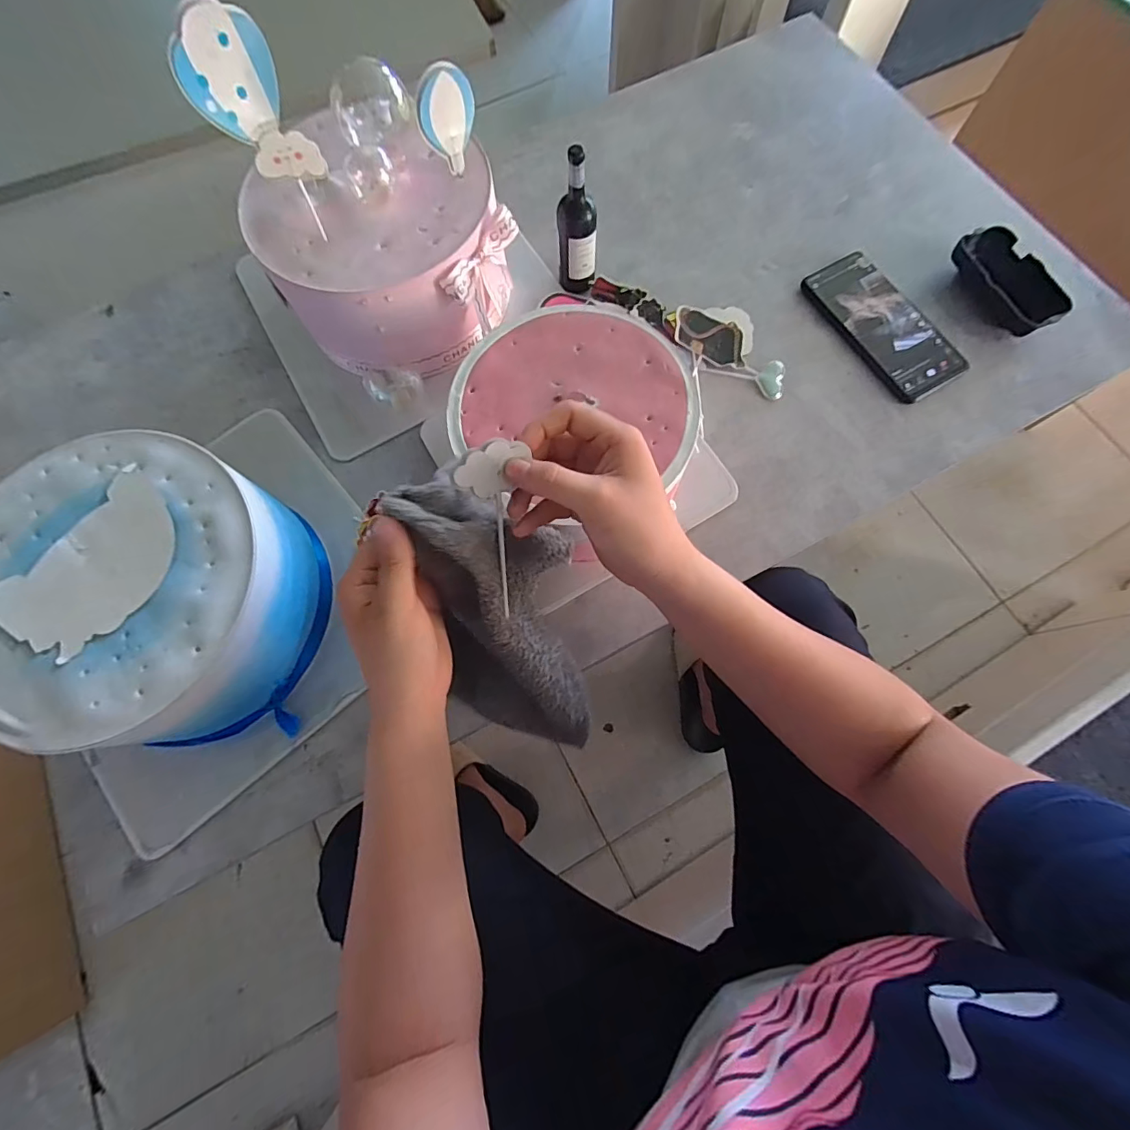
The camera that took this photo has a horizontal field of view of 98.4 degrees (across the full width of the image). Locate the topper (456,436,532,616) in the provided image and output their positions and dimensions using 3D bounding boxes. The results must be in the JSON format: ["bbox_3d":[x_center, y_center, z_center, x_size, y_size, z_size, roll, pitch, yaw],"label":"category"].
[{"bbox_3d":[-0.037,-0.018,0.274,0.034,0.104,0.010,-2,31,1],"label":"topper"}]

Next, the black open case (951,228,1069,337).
[{"bbox_3d":[0.410,-0.263,0.450,0.056,0.025,0.111,-25,76,-5],"label":"black open case"}]

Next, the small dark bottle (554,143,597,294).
[{"bbox_3d":[0.011,-0.291,0.426,0.034,0.114,0.027,-2,75,1],"label":"small dark bottle"}]

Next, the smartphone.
[{"bbox_3d":[0.294,-0.223,0.452,0.071,0.011,0.154,-31,76,-7],"label":"smartphone"}]

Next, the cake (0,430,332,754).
[{"bbox_3d":[-0.284,0.022,0.348,0.192,0.107,0.190,9,75,4],"label":"cake"}]

